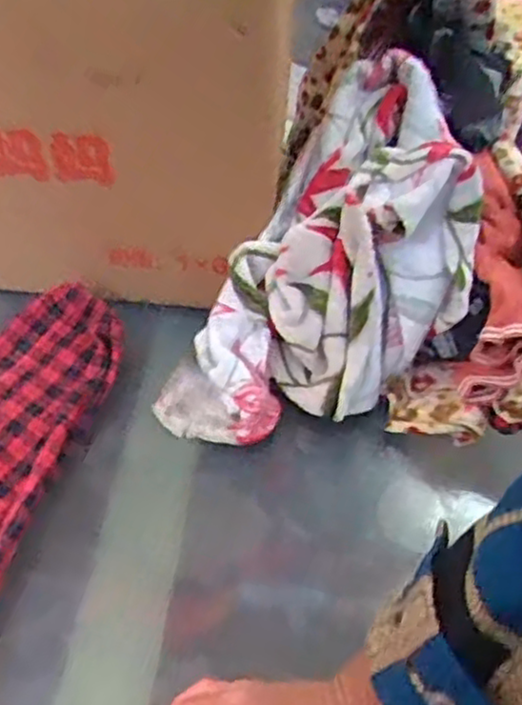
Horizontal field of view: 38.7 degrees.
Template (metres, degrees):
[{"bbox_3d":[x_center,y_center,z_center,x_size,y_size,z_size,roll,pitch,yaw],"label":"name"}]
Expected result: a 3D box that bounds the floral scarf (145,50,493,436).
[{"bbox_3d":[0.077,-0.080,0.616,0.180,0.173,0.311,23,49,17],"label":"floral scarf"}]

